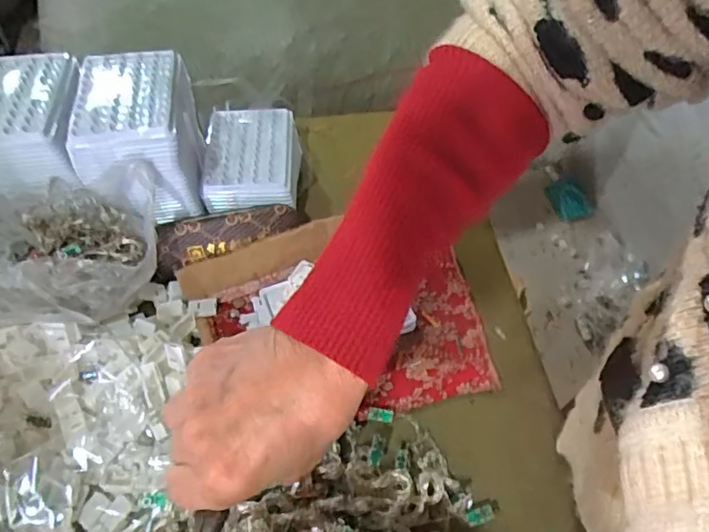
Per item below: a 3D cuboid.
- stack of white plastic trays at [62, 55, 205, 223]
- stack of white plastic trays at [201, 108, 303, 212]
[{"bbox_3d":[-0.198,-0.118,0.521,0.095,0.117,0.106,-7,53,-6],"label":"stack of white plastic trays"},{"bbox_3d":[-0.108,-0.119,0.595,0.095,0.044,0.122,-4,53,-4],"label":"stack of white plastic trays"}]

